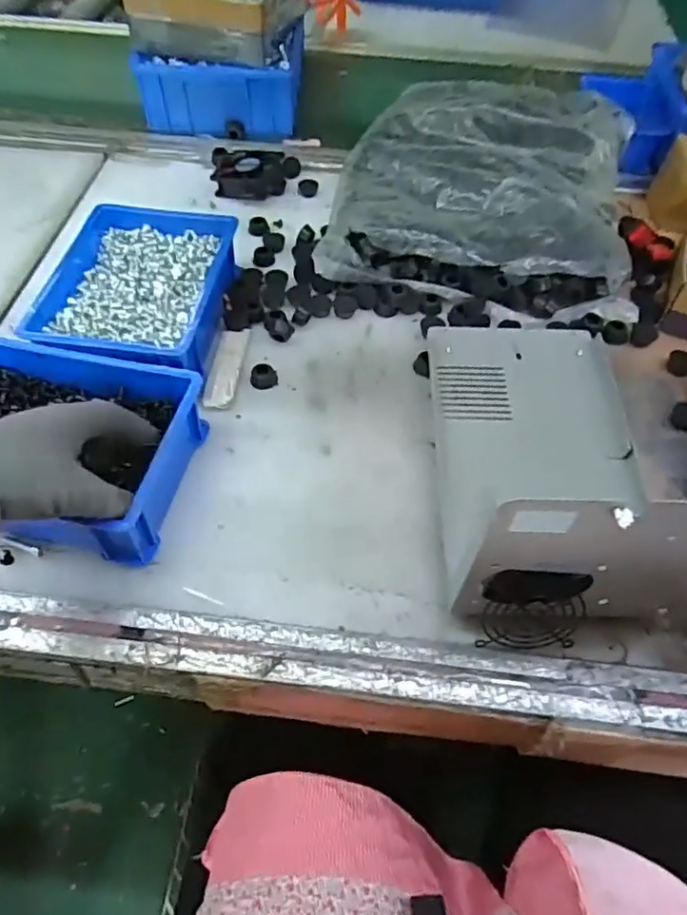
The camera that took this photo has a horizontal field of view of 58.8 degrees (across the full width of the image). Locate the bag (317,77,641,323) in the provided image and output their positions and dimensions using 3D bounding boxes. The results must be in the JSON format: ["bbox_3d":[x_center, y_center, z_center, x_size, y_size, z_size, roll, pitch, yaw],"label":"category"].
[{"bbox_3d":[0.153,-0.307,0.672,0.311,0.080,0.345,9,55,5],"label":"bag"}]

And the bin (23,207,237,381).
[{"bbox_3d":[-0.190,-0.153,0.576,0.155,0.059,0.198,5,55,2],"label":"bin"}]

